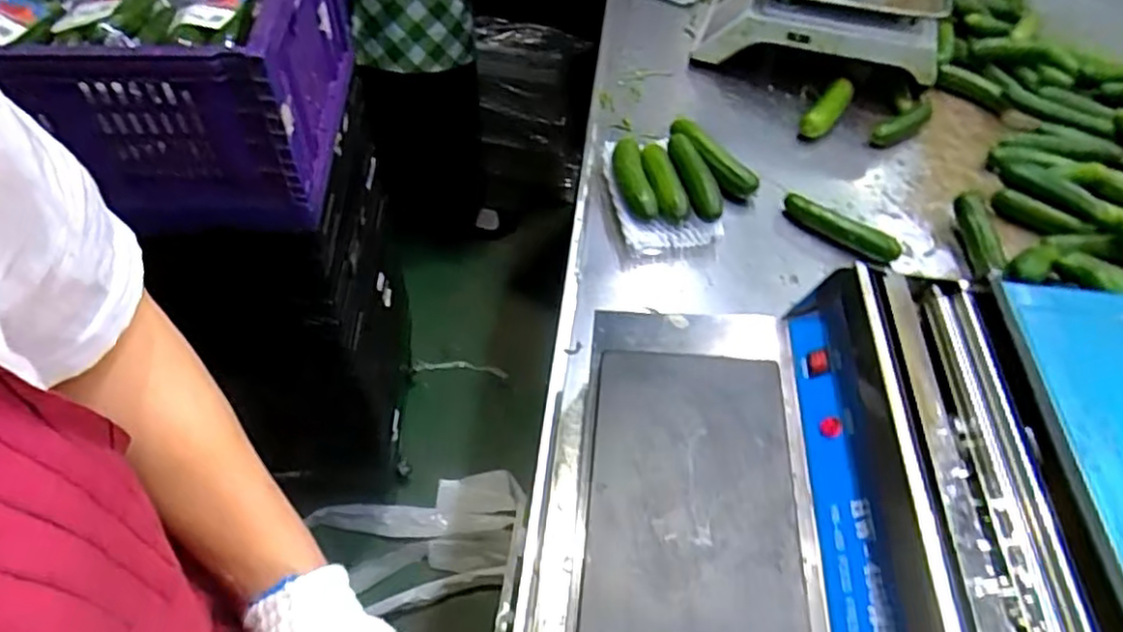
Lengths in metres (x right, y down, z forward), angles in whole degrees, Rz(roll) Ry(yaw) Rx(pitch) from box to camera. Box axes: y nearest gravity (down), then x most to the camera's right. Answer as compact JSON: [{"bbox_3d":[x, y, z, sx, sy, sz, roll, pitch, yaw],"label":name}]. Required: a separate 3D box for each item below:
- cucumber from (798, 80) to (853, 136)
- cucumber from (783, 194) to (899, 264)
[{"bbox_3d":[0.345,-0.271,0.870,0.032,0.028,0.103,37,73,23],"label":"cucumber"},{"bbox_3d":[0.303,-0.097,0.735,0.130,0.025,0.023,37,57,23],"label":"cucumber"}]

